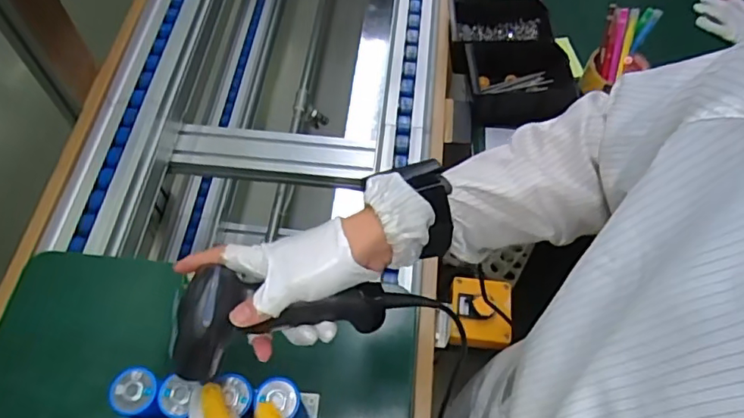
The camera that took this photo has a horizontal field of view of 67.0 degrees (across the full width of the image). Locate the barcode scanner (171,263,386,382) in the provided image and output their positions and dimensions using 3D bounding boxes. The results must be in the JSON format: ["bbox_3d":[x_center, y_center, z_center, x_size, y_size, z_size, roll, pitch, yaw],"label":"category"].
[{"bbox_3d":[-0.075,0.074,0.434,0.163,0.063,0.076,-15,102,-14],"label":"barcode scanner"}]

